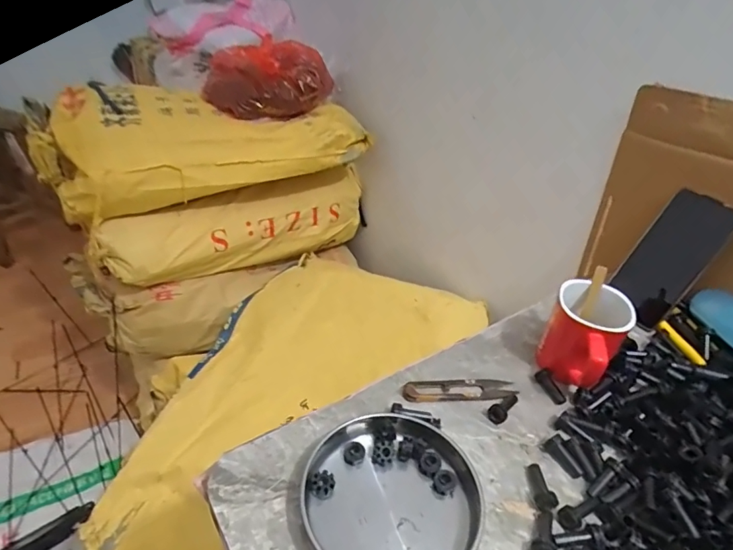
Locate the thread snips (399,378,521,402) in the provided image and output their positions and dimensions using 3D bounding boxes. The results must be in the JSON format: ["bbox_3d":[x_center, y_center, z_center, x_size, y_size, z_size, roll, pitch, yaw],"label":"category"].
[{"bbox_3d":[0.095,0.117,0.478,0.116,0.014,0.029,-1,38,-8],"label":"thread snips"}]

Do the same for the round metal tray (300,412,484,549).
[{"bbox_3d":[0.022,0.181,0.383,0.139,0.028,0.136,3,38,-3],"label":"round metal tray"}]

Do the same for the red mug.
[{"bbox_3d":[0.223,0.064,0.485,0.074,0.078,0.099,31,44,31],"label":"red mug"}]

